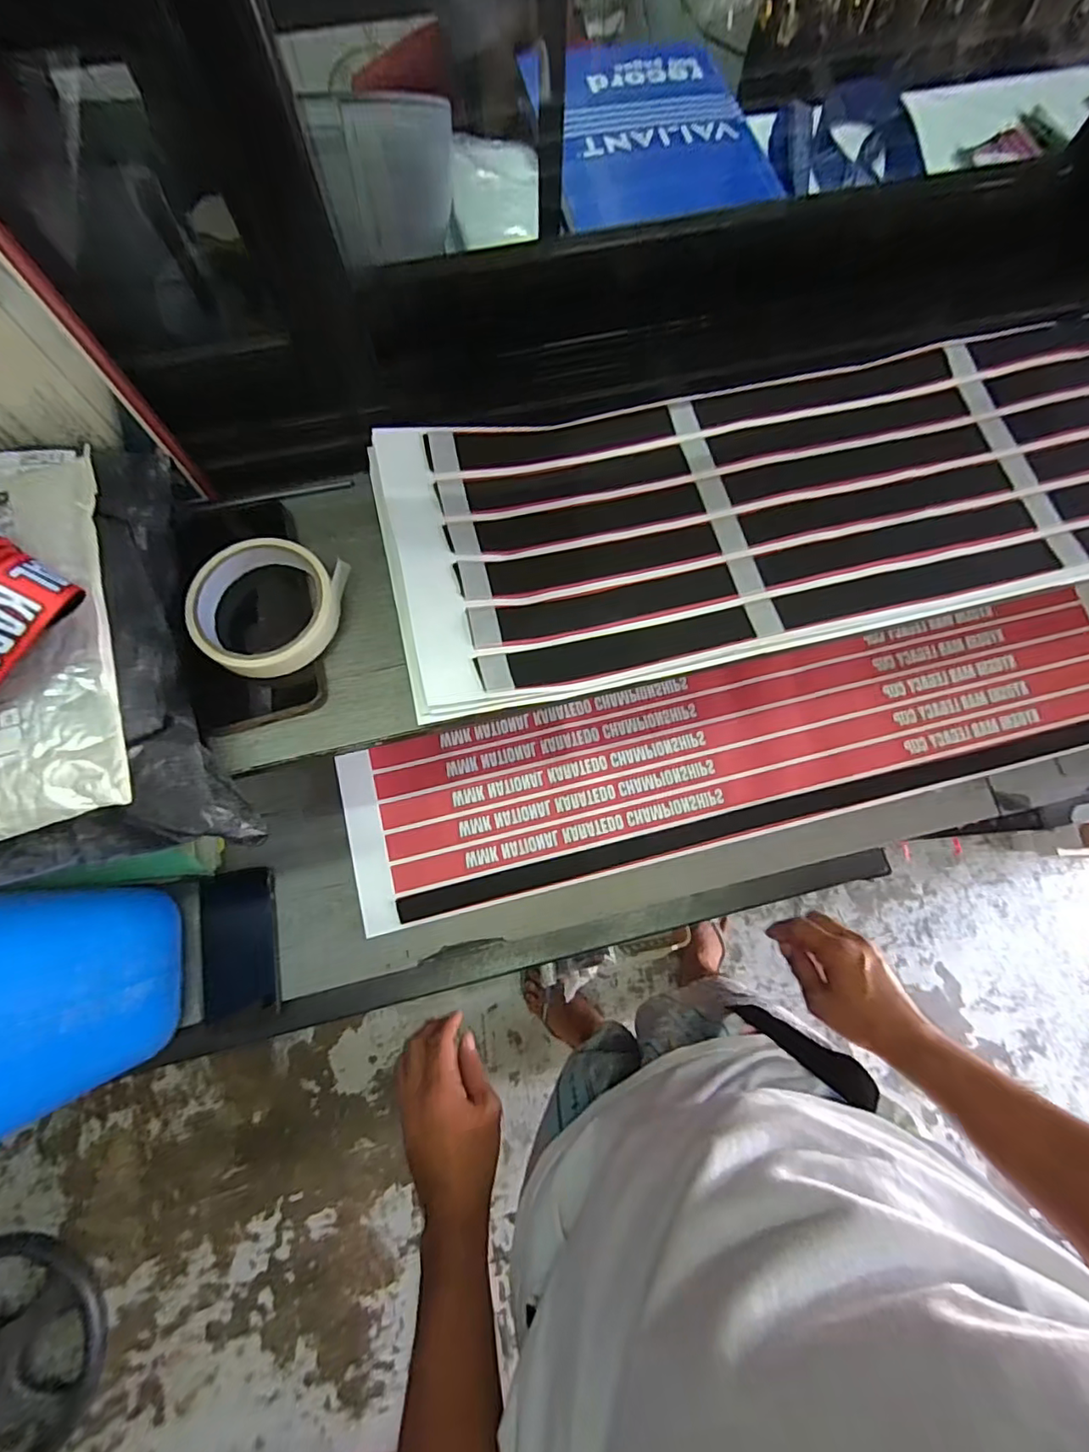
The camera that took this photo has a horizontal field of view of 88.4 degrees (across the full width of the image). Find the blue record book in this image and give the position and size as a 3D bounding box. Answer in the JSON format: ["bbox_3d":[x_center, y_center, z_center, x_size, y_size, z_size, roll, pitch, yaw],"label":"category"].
[{"bbox_3d":[0.088,-0.509,0.475,0.174,0.012,0.203,-11,76,-4],"label":"blue record book"}]

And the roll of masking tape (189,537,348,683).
[{"bbox_3d":[-0.184,-0.079,0.368,0.091,0.025,0.093,0,78,-1],"label":"roll of masking tape"}]

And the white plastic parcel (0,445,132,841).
[{"bbox_3d":[-0.290,-0.049,0.279,0.139,0.033,0.224,-17,76,-5],"label":"white plastic parcel"}]

